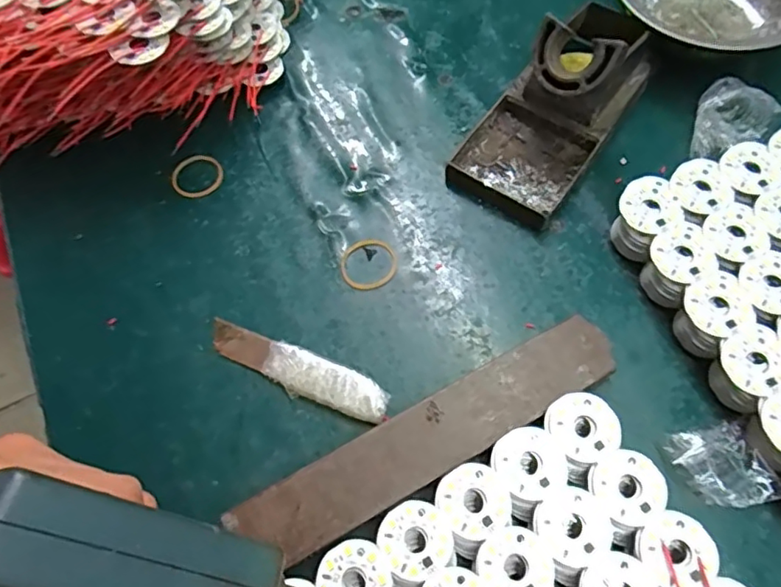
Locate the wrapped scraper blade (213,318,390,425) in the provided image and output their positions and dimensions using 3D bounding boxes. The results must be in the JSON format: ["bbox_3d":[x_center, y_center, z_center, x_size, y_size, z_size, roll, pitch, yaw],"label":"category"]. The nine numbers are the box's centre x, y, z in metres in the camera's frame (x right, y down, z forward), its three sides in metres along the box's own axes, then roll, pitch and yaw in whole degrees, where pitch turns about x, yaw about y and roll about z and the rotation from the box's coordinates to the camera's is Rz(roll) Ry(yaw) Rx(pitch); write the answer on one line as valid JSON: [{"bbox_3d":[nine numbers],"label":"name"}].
[{"bbox_3d":[-0.049,0.040,0.289,0.103,0.009,0.022,21,69,12],"label":"wrapped scraper blade"}]

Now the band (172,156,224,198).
[{"bbox_3d":[-0.122,-0.074,0.346,0.031,0.004,0.029,-33,68,-11],"label":"band"}]

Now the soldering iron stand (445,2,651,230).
[{"bbox_3d":[0.099,-0.119,0.320,0.069,0.069,0.143,33,72,16],"label":"soldering iron stand"}]

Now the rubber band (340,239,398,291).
[{"bbox_3d":[-0.013,-0.017,0.316,0.032,0.004,0.030,-1,66,3],"label":"rubber band"}]

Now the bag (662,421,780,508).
[{"bbox_3d":[0.154,0.081,0.257,0.042,0.017,0.036,-12,66,-2],"label":"bag"}]

